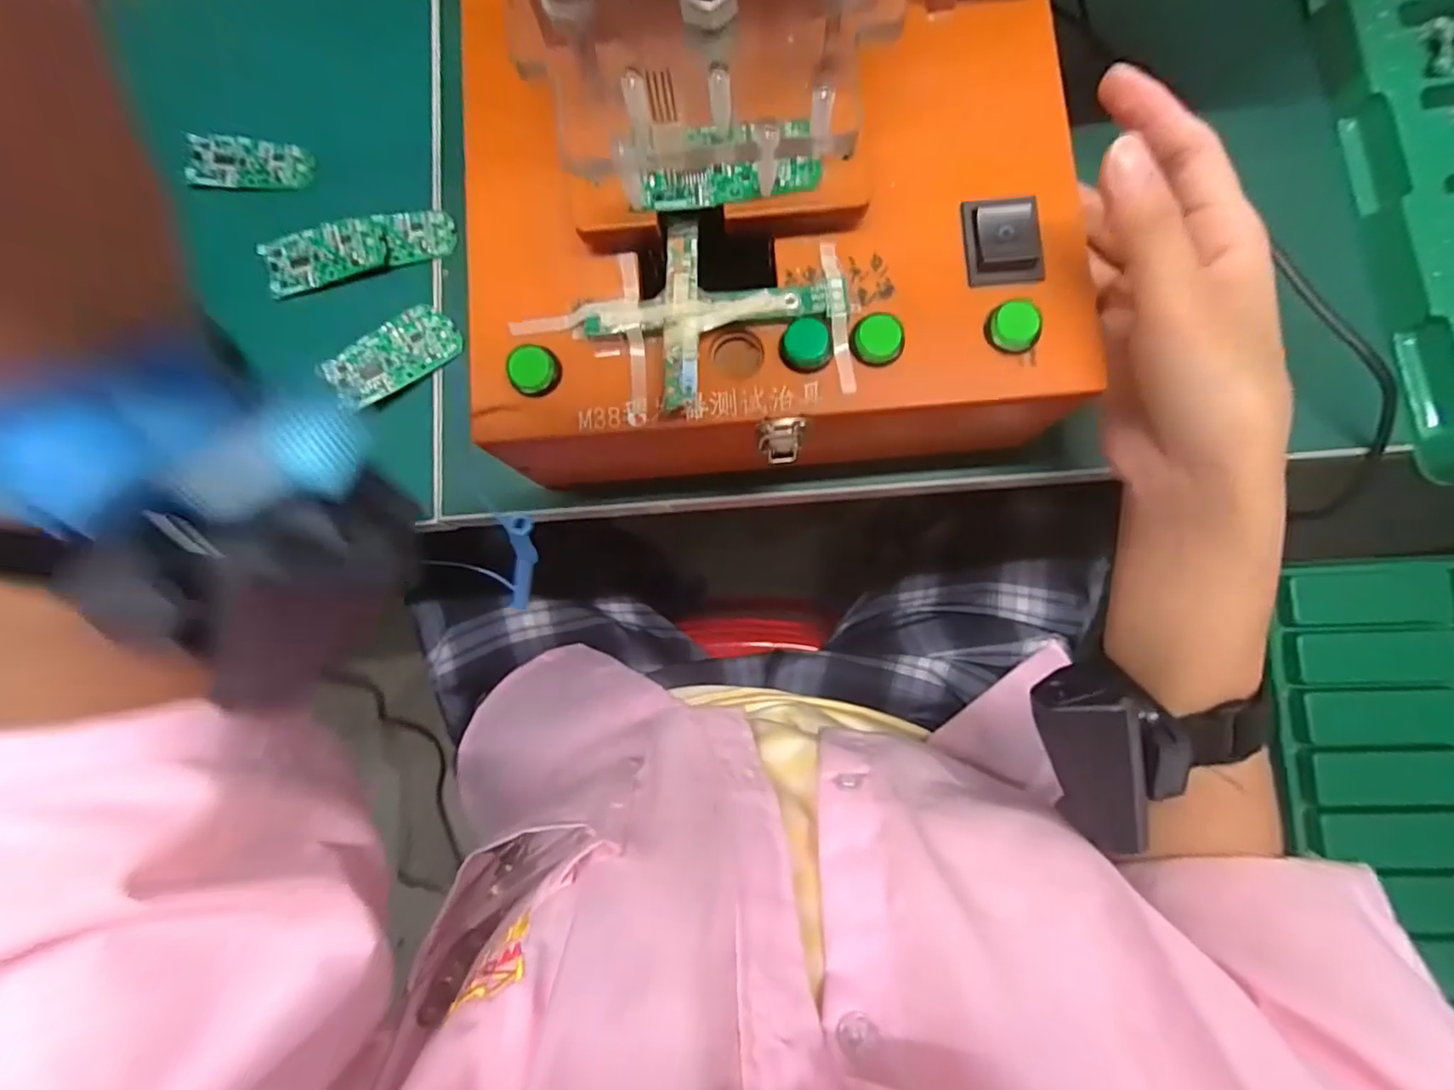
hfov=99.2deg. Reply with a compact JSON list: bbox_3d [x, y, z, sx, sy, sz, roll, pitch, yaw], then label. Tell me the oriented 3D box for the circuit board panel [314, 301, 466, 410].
[{"bbox_3d":[-0.156,-0.089,0.290,0.060,0.004,0.030,-39,90,-14],"label":"circuit board panel"}]

